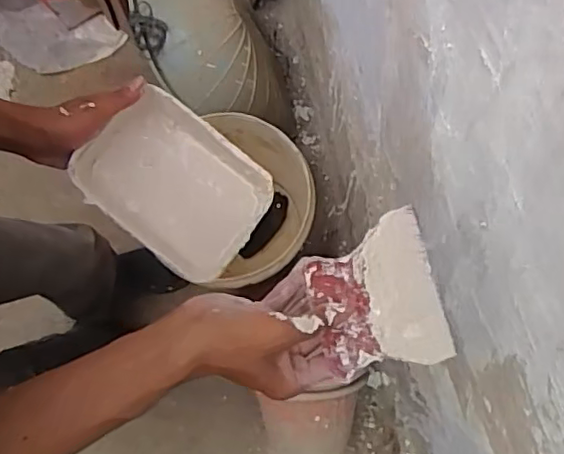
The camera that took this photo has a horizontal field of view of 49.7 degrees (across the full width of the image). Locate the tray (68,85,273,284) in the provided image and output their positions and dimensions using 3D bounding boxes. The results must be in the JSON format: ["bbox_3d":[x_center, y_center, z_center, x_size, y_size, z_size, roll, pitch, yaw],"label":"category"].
[{"bbox_3d":[-0.099,-0.038,0.575,0.169,0.038,0.122,38,82,7],"label":"tray"}]

